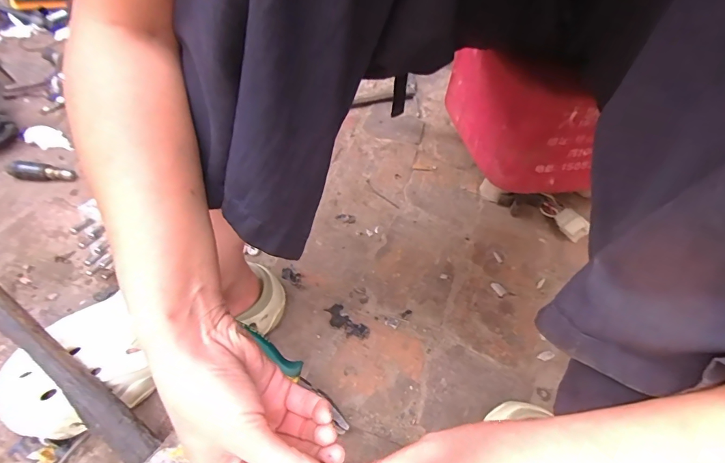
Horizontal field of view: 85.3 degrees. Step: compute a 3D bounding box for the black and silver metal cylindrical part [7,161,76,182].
[{"bbox_3d":[-0.473,-0.087,0.570,0.094,0.027,0.027,1,49,-2],"label":"black and silver metal cylindrical part"}]

